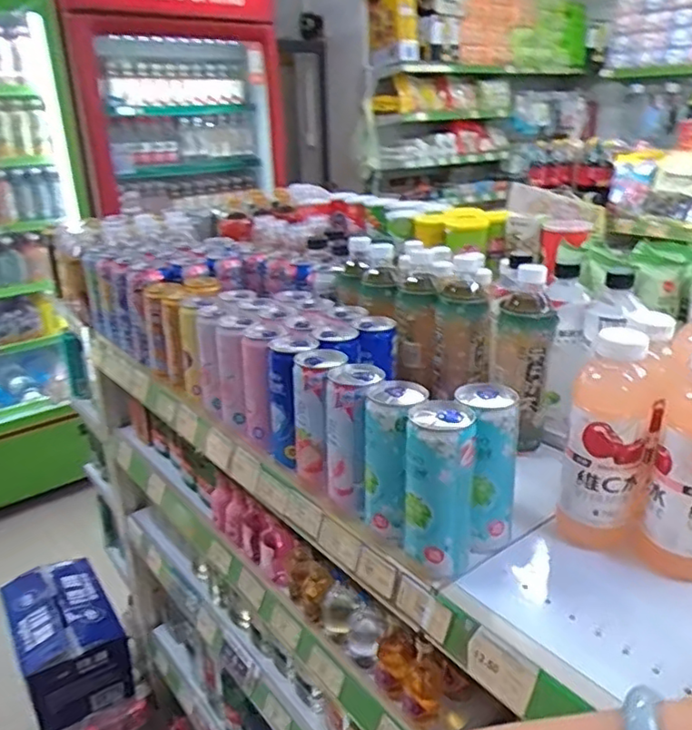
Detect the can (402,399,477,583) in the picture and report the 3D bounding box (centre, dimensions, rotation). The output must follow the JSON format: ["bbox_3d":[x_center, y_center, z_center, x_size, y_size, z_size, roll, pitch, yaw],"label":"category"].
[{"bbox_3d":[0.080,0.114,0.538,0.056,0.152,0.062,3,22,10],"label":"can"}]

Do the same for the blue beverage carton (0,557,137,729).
[{"bbox_3d":[-0.700,0.672,1.564,0.225,0.178,0.404,-17,27,-33],"label":"blue beverage carton"}]

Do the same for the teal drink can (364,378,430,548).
[{"bbox_3d":[0.043,0.086,0.575,0.052,0.136,0.051,-1,22,0],"label":"teal drink can"}]

